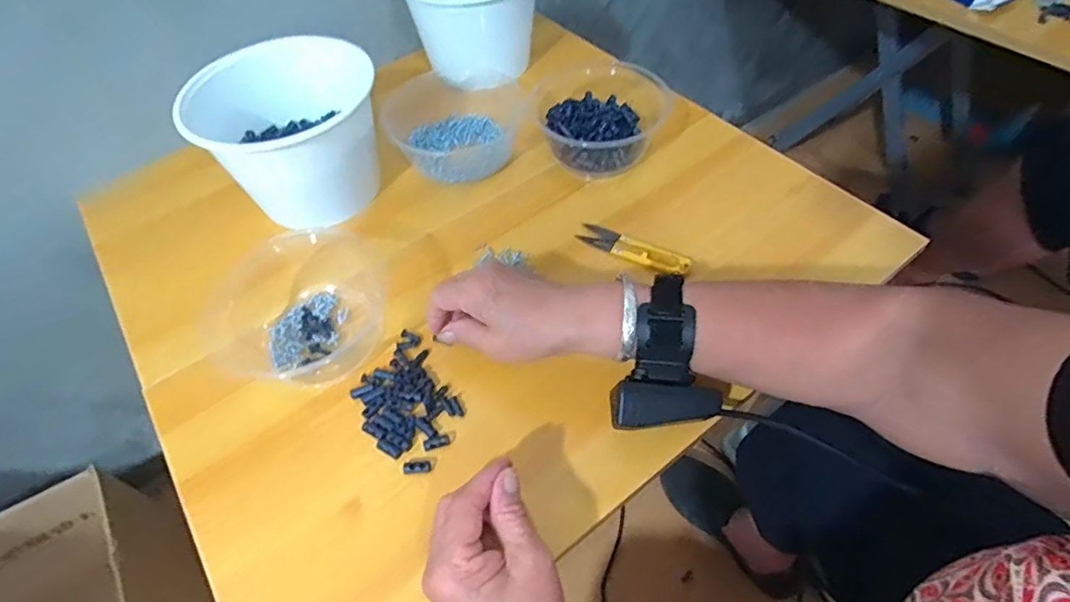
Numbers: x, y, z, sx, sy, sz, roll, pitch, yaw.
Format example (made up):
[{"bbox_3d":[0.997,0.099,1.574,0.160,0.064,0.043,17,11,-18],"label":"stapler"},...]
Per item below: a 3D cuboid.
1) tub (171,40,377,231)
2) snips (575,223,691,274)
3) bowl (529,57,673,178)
[{"bbox_3d":[-0.227,-0.163,0.523,0.145,0.111,0.147,-2,56,3],"label":"tub"},{"bbox_3d":[0.086,-0.048,0.484,0.101,0.007,0.025,23,60,19],"label":"snips"},{"bbox_3d":[0.063,-0.195,0.565,0.137,0.054,0.151,-3,56,3],"label":"bowl"}]

